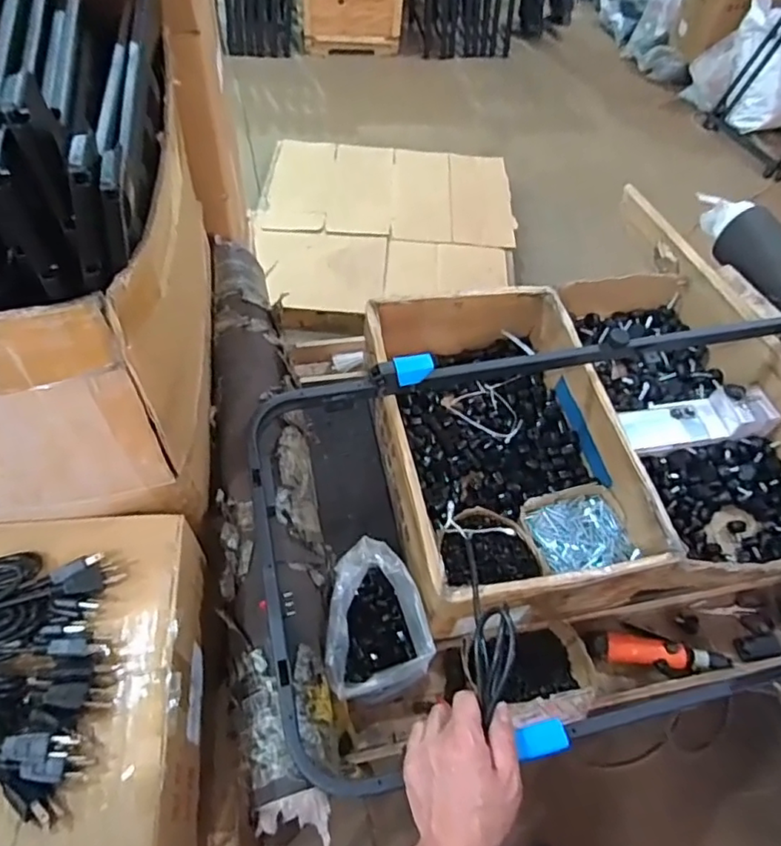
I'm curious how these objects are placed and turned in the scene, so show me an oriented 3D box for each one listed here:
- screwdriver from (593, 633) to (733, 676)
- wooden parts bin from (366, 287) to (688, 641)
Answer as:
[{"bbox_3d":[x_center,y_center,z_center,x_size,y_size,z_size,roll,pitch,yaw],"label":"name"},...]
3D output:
[{"bbox_3d":[0.401,0.347,0.883,0.201,0.035,0.049,12,56,3],"label":"screwdriver"},{"bbox_3d":[0.172,0.032,0.937,0.364,0.161,0.529,-8,57,-10],"label":"wooden parts bin"}]

